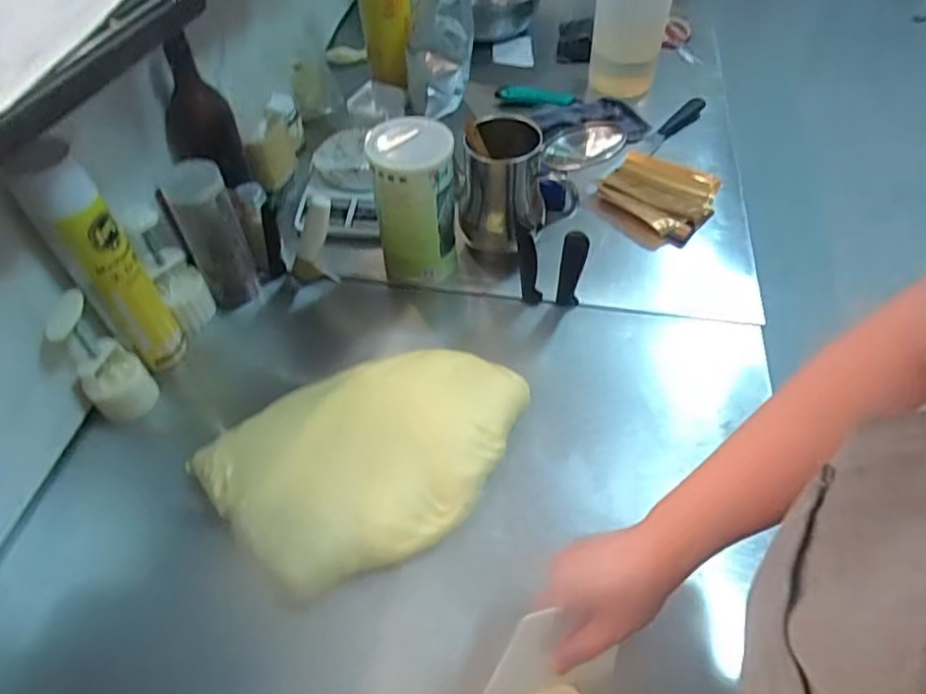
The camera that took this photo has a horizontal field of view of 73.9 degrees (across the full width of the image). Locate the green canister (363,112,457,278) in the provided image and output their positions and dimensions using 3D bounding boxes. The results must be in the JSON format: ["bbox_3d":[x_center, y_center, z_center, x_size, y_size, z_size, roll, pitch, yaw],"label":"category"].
[{"bbox_3d":[-0.059,-0.180,0.800,0.094,0.205,0.084,2,50,3],"label":"green canister"}]

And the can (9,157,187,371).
[{"bbox_3d":[-0.378,-0.081,0.663,0.069,0.285,0.075,-1,50,1],"label":"can"}]

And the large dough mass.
[{"bbox_3d":[-0.085,0.114,0.677,0.360,0.060,0.212,-26,54,-19],"label":"large dough mass"}]

